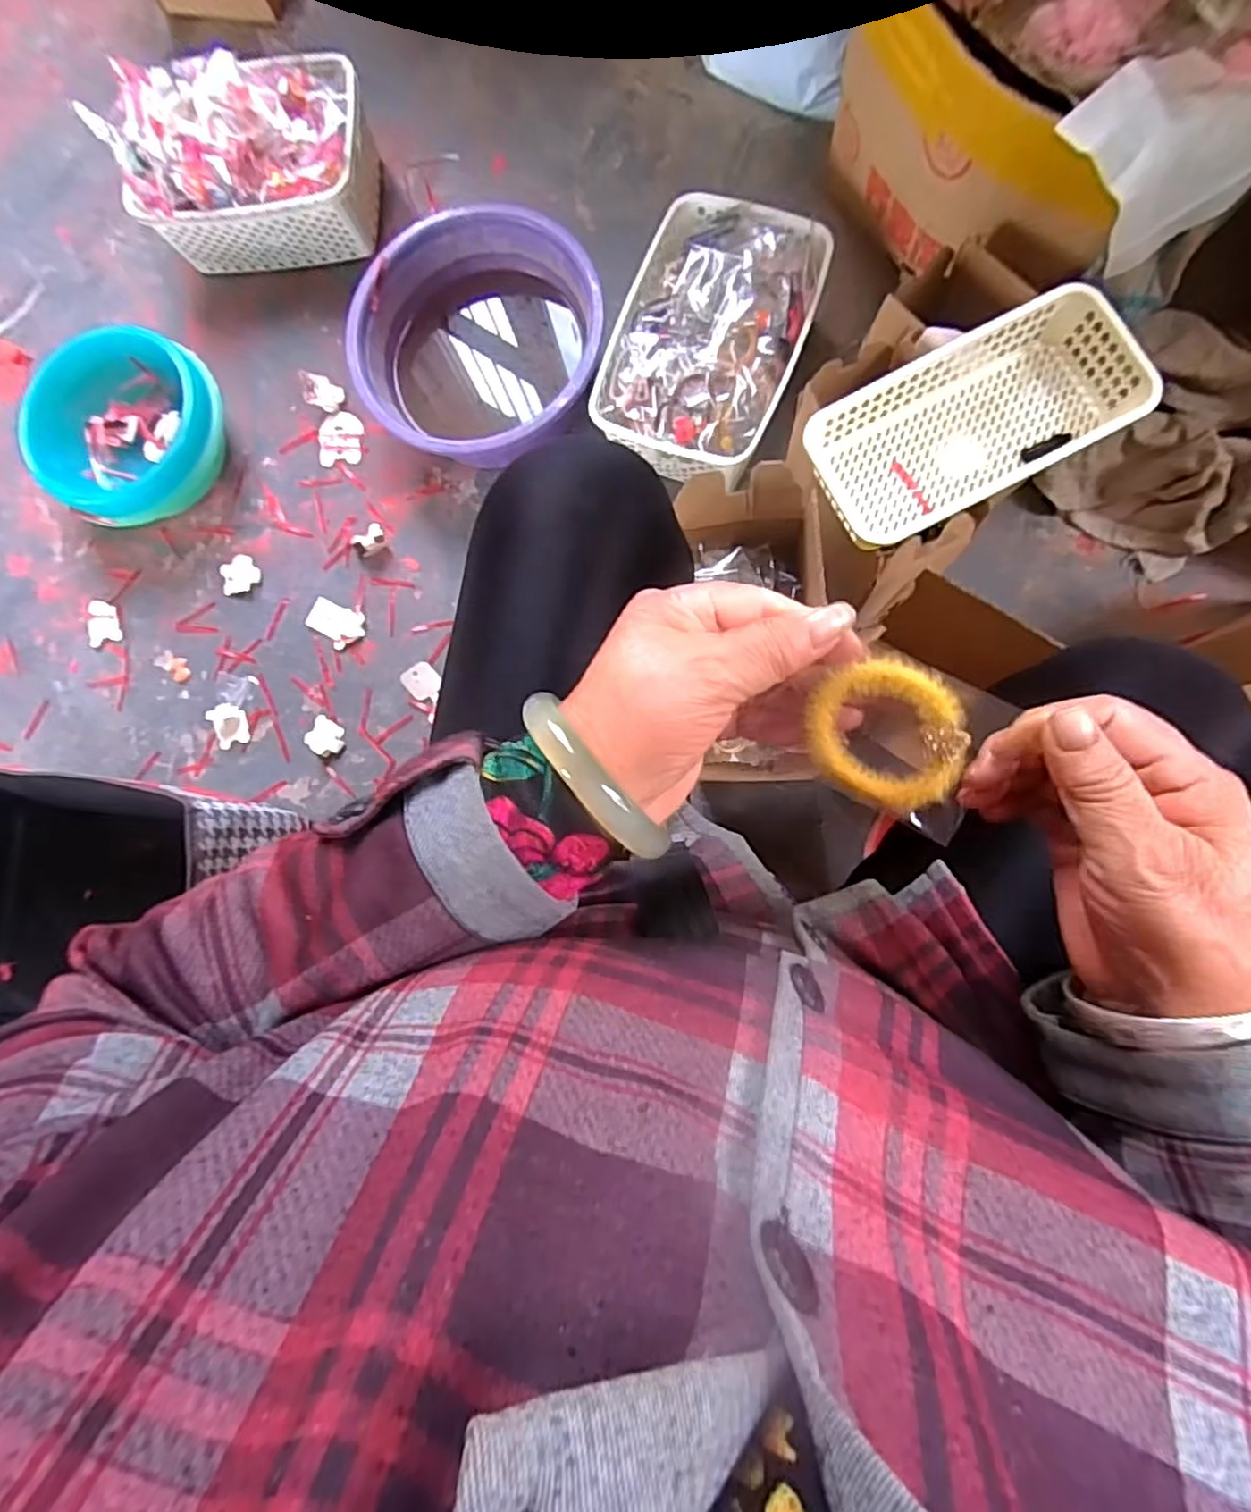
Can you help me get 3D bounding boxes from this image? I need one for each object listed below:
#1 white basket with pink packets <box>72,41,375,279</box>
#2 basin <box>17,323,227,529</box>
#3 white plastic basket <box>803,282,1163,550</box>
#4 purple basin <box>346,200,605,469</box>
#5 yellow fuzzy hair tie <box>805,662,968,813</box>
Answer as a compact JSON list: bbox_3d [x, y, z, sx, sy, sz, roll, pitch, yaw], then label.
[{"bbox_3d":[-0.470,-0.741,0.852,0.306,0.153,0.180,-6,83,6],"label":"white basket with pink packets"},{"bbox_3d":[-0.611,-0.403,0.843,0.189,0.109,0.232,38,89,9],"label":"basin"},{"bbox_3d":[0.296,-0.288,0.582,0.258,0.048,0.130,-25,82,3],"label":"white plastic basket"},{"bbox_3d":[-0.167,-0.484,0.810,0.285,0.114,0.285,-1,84,6],"label":"purple basin"},{"bbox_3d":[0.099,-0.009,0.255,0.053,0.014,0.054,6,113,16],"label":"yellow fuzzy hair tie"}]

